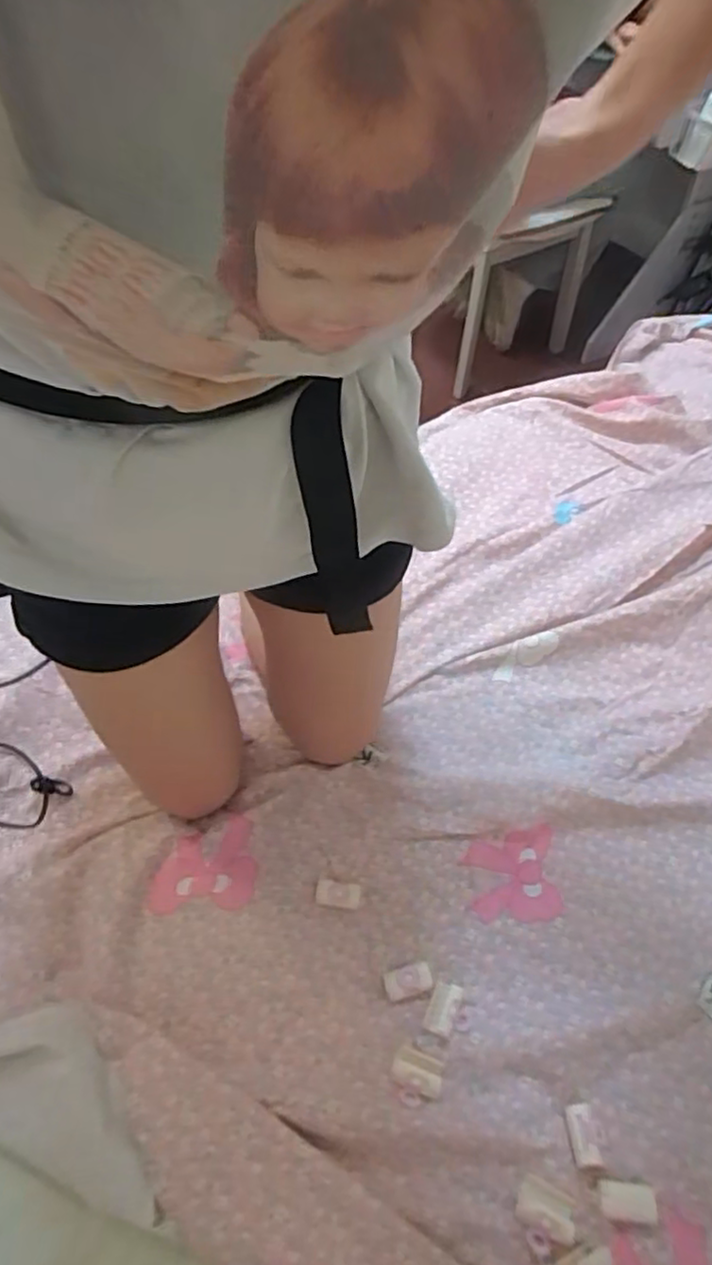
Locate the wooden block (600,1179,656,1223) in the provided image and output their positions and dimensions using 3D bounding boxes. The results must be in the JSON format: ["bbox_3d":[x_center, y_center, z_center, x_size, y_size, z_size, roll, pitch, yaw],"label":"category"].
[{"bbox_3d":[0.231,0.484,0.560,0.044,0.010,0.026,-8,36,23],"label":"wooden block"}]

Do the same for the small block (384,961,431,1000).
[{"bbox_3d":[0.051,0.339,0.641,0.045,0.007,0.025,-13,56,-9],"label":"small block"}]

